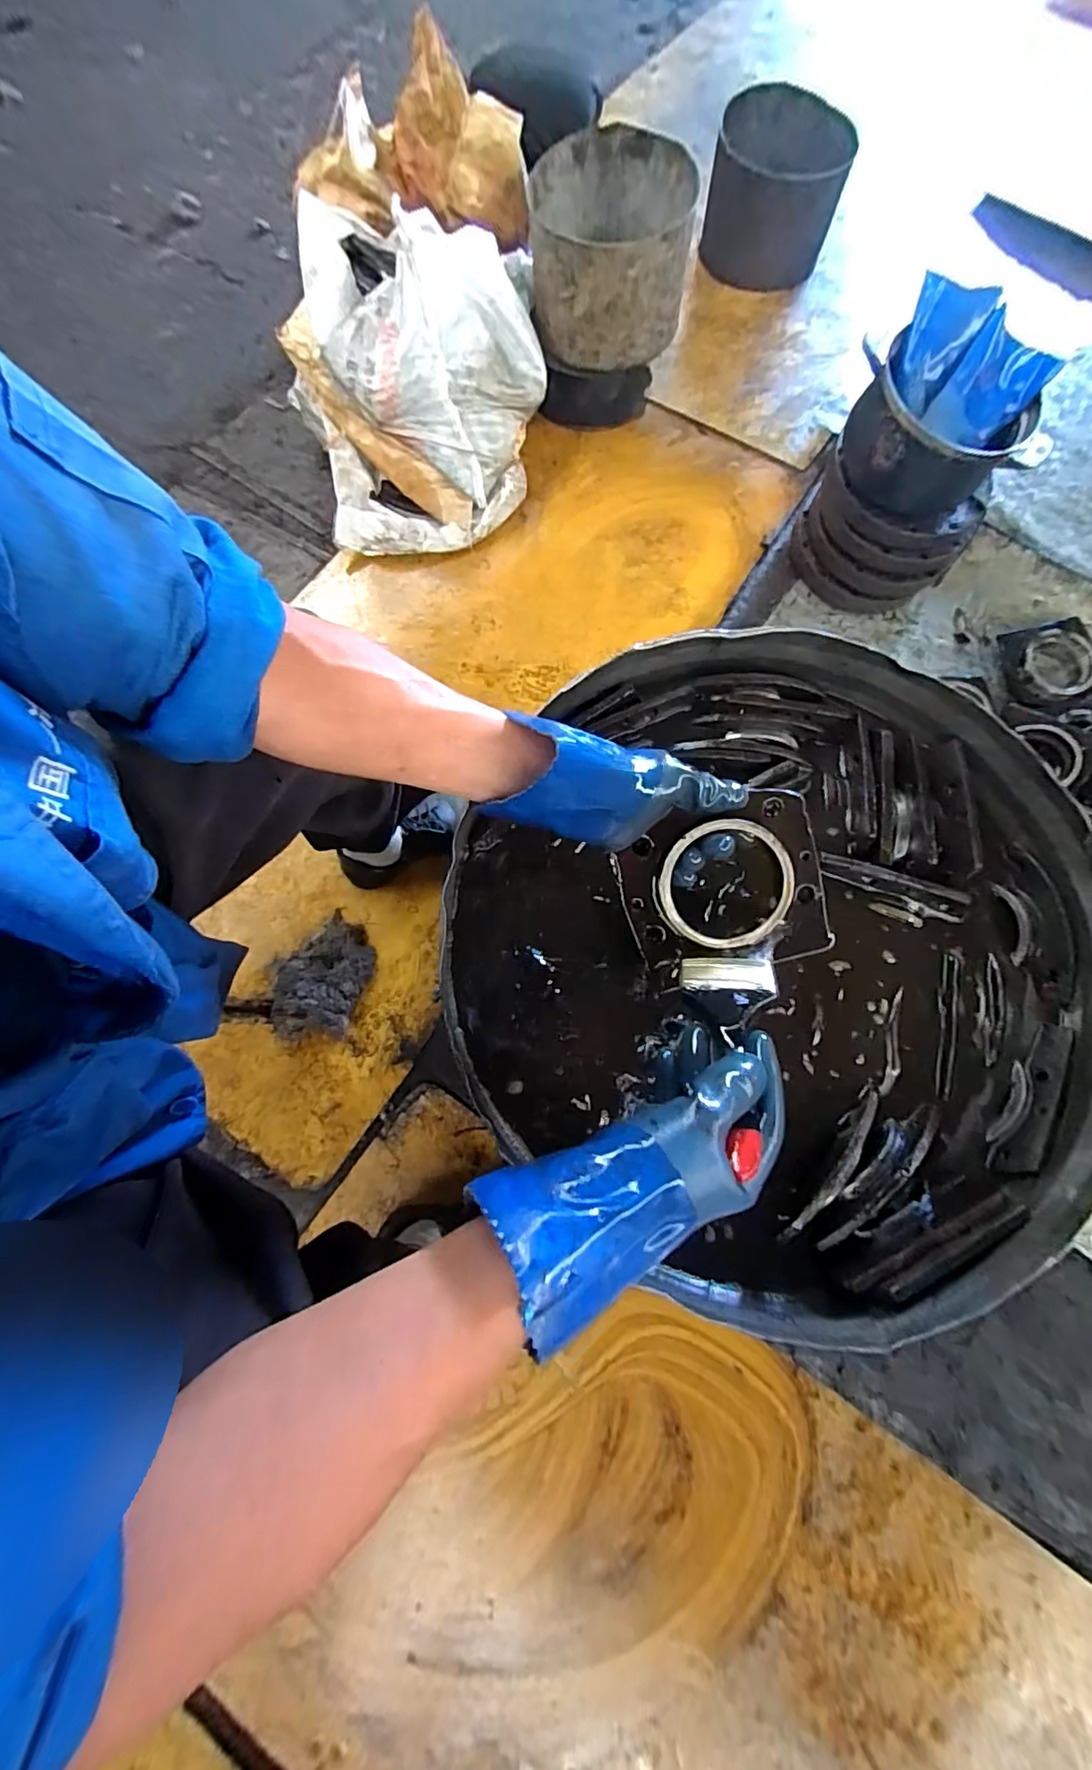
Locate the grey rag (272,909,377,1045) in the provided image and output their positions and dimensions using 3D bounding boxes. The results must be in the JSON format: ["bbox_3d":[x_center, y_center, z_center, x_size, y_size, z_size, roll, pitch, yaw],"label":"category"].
[{"bbox_3d":[-0.339,0.141,0.854,0.122,0.074,0.194,19,76,7],"label":"grey rag"}]

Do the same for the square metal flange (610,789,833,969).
[{"bbox_3d":[0.147,0.007,0.460,0.157,0.033,0.140,-17,97,5],"label":"square metal flange"}]

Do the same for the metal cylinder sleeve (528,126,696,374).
[{"bbox_3d":[0.114,-1.145,1.028,0.281,0.185,0.271,6,75,0],"label":"metal cylinder sleeve"}]

